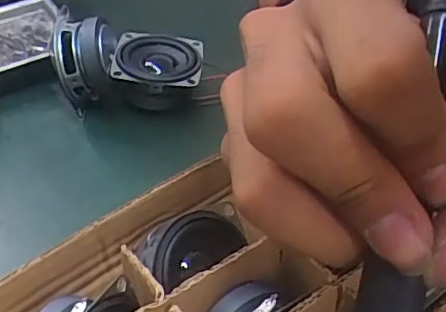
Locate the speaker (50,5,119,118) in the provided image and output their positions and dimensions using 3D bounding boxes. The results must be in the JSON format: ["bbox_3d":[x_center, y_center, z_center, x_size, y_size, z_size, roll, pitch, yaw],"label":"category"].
[{"bbox_3d":[-0.080,-0.056,0.344,0.034,0.050,0.045,-5,46,-8],"label":"speaker"}]

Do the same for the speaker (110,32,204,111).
[{"bbox_3d":[-0.039,-0.052,0.358,0.051,0.027,0.051,2,46,0],"label":"speaker"}]

